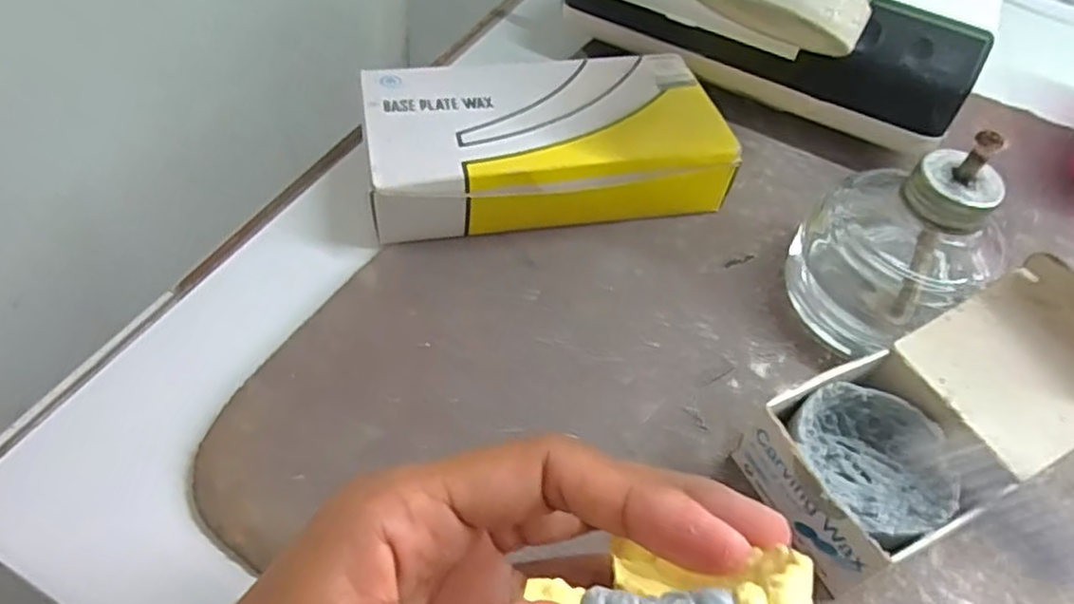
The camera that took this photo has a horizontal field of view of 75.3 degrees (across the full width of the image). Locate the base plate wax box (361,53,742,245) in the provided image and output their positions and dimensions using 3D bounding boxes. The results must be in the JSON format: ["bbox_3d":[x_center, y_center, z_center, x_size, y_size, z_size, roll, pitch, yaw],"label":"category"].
[{"bbox_3d":[0.002,-0.071,0.304,0.146,0.033,0.089,-8,55,-11],"label":"base plate wax box"}]

